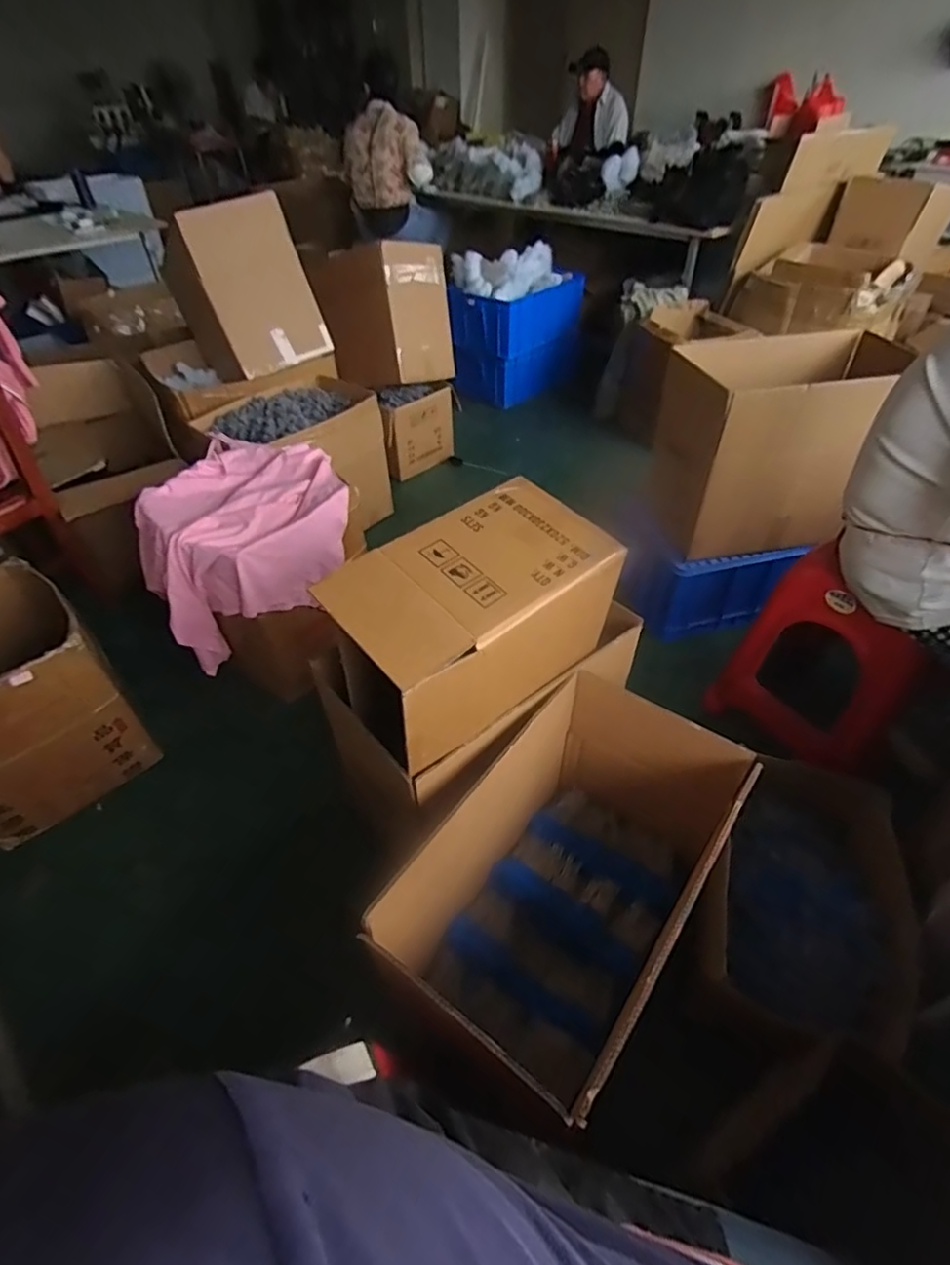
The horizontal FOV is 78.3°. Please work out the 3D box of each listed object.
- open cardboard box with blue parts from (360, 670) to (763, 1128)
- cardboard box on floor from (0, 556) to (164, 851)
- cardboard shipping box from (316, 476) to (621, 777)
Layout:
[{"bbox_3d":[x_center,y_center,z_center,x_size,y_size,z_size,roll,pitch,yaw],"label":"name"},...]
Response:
[{"bbox_3d":[0.150,0.392,0.915,0.317,0.344,0.541,28,51,27],"label":"open cardboard box with blue parts"},{"bbox_3d":[-1.037,0.153,1.304,0.407,0.411,0.365,33,54,31],"label":"cardboard box on floor"},{"bbox_3d":[0.004,-0.020,0.908,0.414,0.239,0.219,-32,52,-28],"label":"cardboard shipping box"}]

